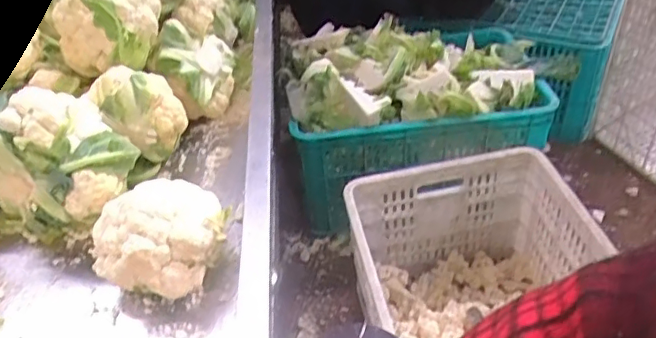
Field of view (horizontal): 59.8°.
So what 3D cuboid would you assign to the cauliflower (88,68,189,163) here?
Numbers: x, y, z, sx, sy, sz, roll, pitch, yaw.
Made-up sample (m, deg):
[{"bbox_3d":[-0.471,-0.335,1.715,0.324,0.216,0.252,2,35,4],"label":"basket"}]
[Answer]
[{"bbox_3d":[-0.275,-0.077,0.845,0.119,0.139,0.090,-26,45,-22],"label":"cauliflower"}]

